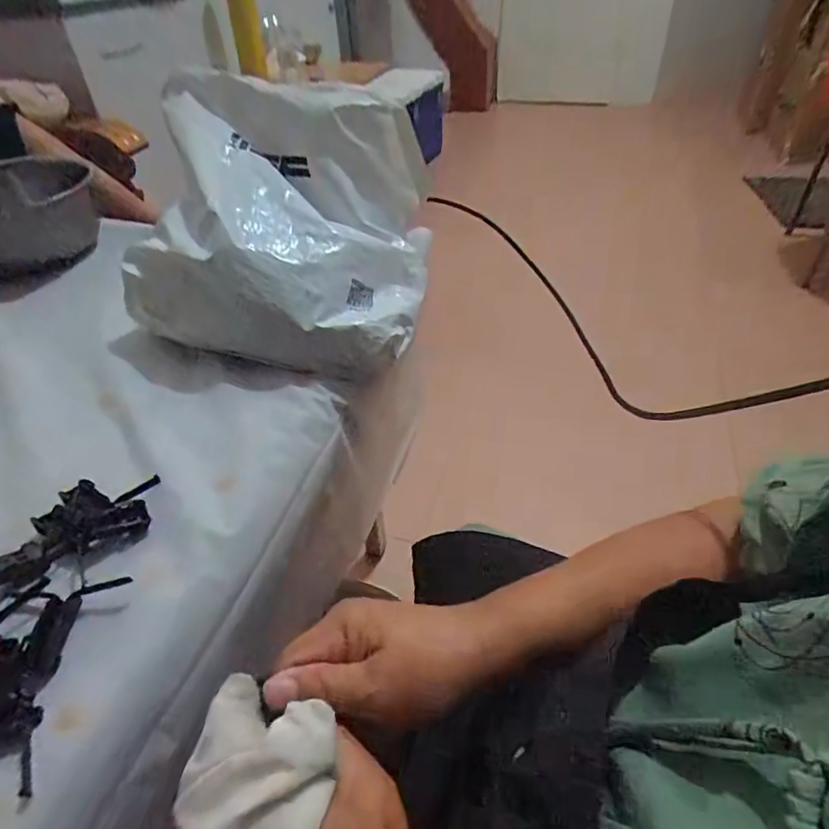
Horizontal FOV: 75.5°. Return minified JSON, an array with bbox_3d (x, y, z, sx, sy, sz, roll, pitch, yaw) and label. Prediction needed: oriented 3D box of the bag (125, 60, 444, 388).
[{"bbox_3d":[-0.132,-0.208,0.556,0.287,0.188,0.285,5,42,9],"label":"bag"}]

